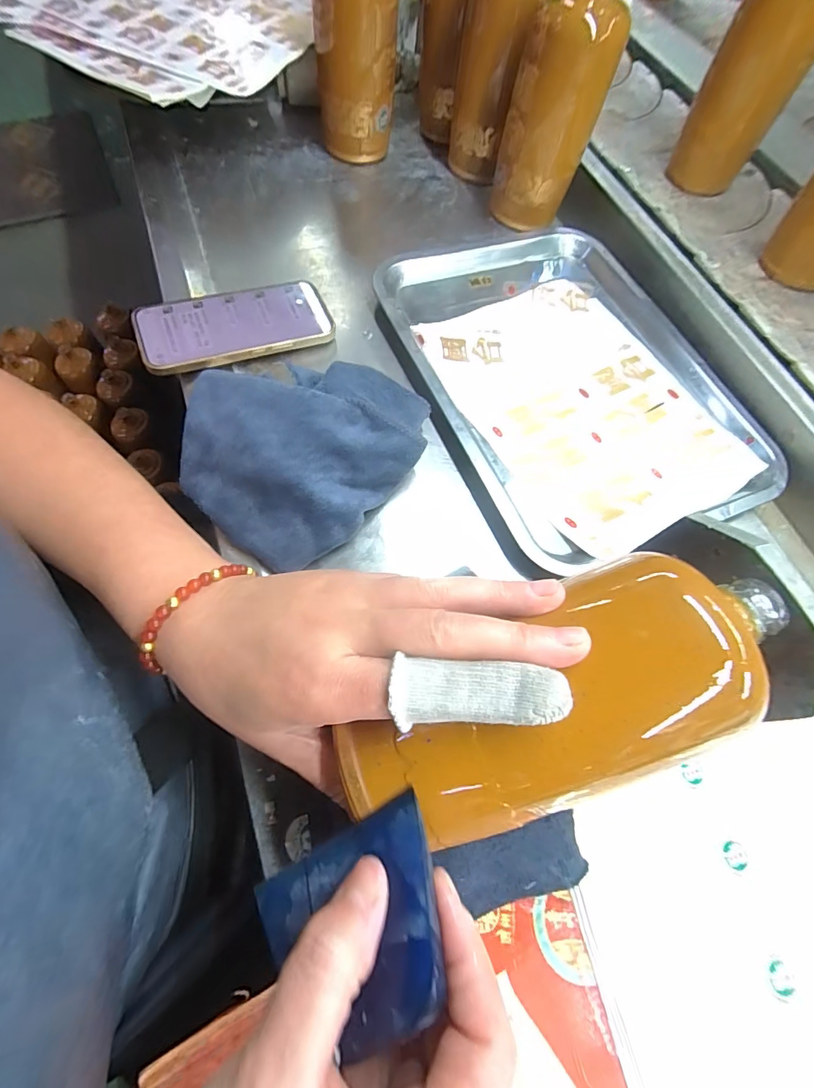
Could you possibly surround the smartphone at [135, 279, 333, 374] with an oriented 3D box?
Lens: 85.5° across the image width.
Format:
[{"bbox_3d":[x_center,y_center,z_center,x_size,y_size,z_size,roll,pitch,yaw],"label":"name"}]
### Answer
[{"bbox_3d":[-0.146,-0.190,0.380,0.157,0.013,0.073,-21,70,-15],"label":"smartphone"}]

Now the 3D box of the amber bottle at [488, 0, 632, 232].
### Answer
[{"bbox_3d":[0.142,-0.419,0.427,0.086,0.164,0.071,18,68,5],"label":"amber bottle"}]

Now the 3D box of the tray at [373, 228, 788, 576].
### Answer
[{"bbox_3d":[0.149,-0.158,0.401,0.272,0.032,0.340,-18,69,-10],"label":"tray"}]

